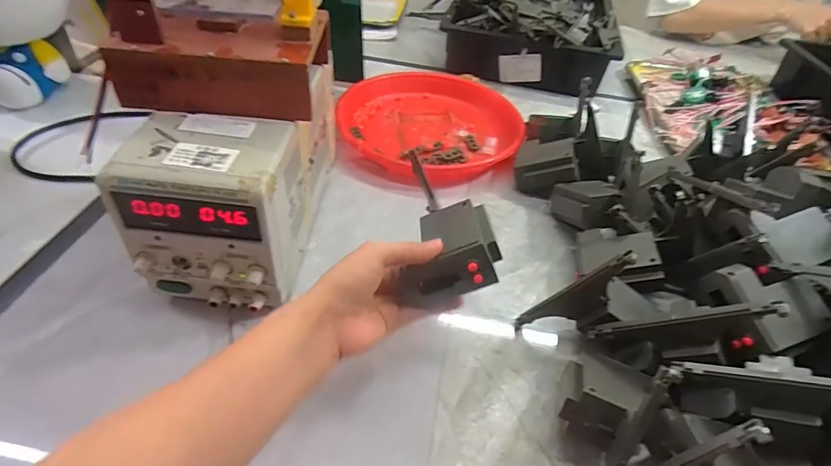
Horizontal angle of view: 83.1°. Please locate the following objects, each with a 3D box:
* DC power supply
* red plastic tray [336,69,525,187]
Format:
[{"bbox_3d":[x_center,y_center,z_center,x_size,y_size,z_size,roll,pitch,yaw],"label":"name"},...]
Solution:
[{"bbox_3d":[-0.170,-0.064,0.482,0.123,0.151,0.265,6,43,1],"label":"DC power supply"},{"bbox_3d":[0.023,-0.167,0.701,0.262,0.035,0.265,19,45,14],"label":"red plastic tray"}]

